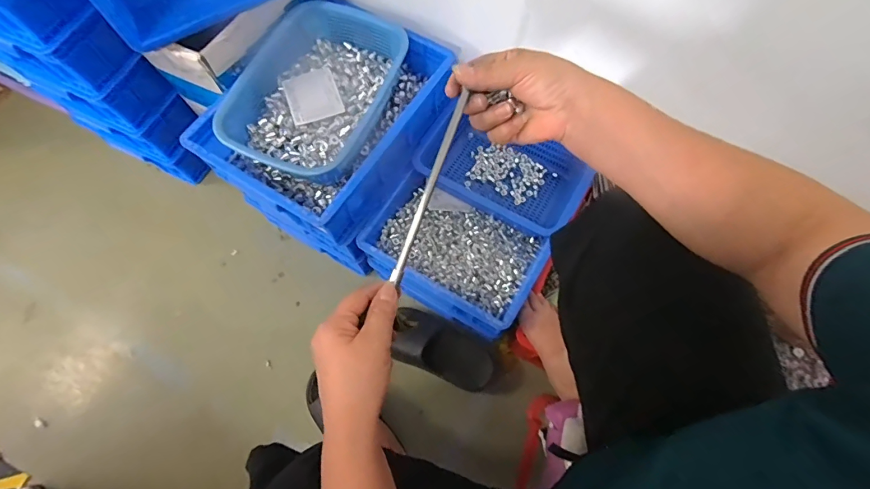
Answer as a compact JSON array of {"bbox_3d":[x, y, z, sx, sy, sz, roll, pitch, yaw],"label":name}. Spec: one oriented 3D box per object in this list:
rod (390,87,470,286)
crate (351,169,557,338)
[{"bbox_3d":[-0.005,-0.050,0.370,0.009,0.009,0.176,21,92,9],"label":"rod"},{"bbox_3d":[0.038,0.008,0.789,0.304,0.104,0.227,27,71,11],"label":"crate"}]

